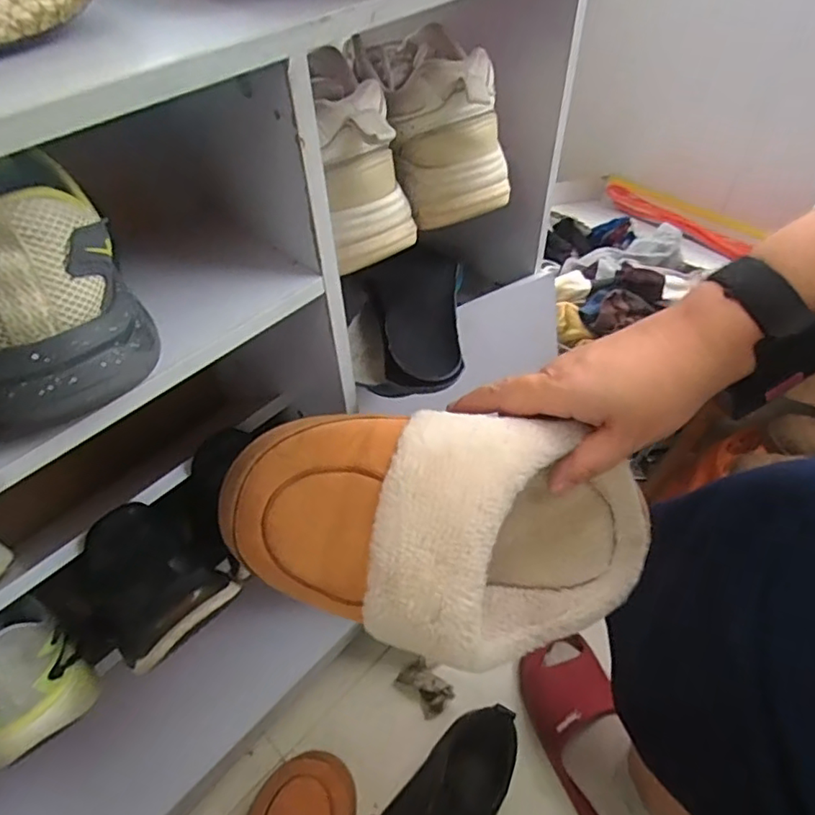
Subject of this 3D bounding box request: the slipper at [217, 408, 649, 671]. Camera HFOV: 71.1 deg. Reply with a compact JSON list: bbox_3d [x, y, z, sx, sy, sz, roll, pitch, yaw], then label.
[{"bbox_3d":[0.028,0.070,0.329,0.254,0.080,0.135,3,91,-10],"label":"slipper"}]

